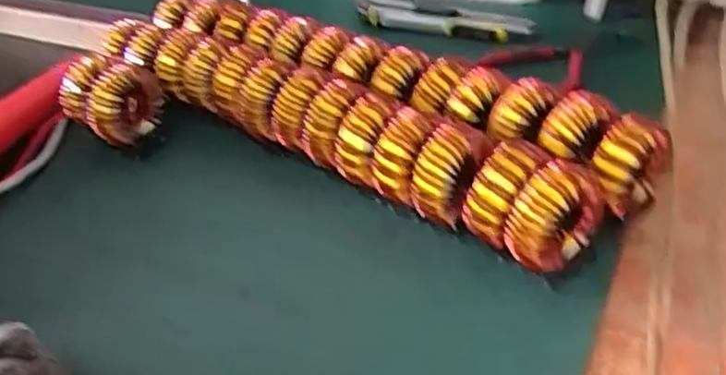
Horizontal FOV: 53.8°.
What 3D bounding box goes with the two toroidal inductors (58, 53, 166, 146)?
[{"bbox_3d":[-0.165,-0.048,0.476,0.064,0.053,0.051,-16,35,-17],"label":"two toroidal inductors"}]

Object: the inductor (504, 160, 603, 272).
[{"bbox_3d":[0.089,0.017,0.337,0.043,0.055,0.023,-26,39,-29],"label":"inductor"}]

